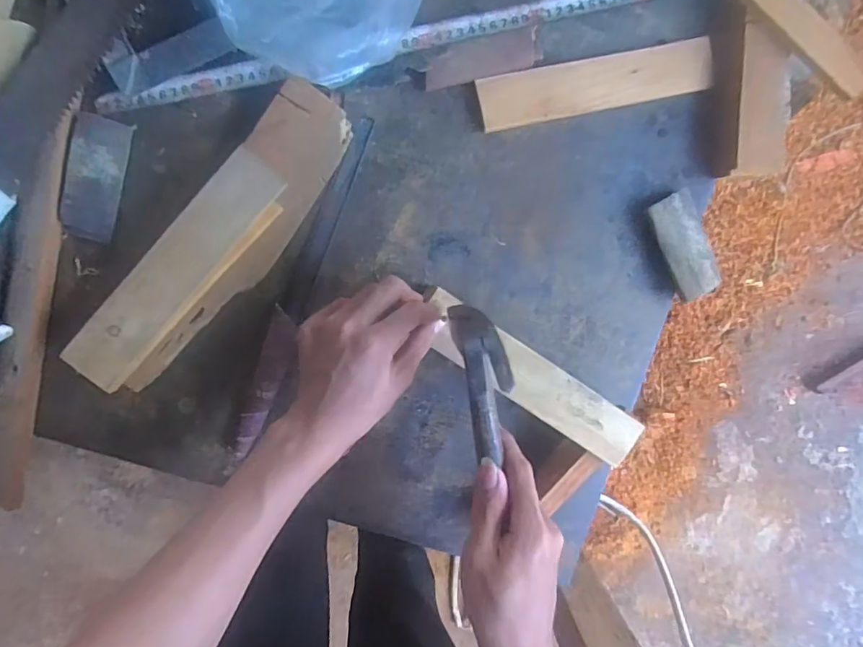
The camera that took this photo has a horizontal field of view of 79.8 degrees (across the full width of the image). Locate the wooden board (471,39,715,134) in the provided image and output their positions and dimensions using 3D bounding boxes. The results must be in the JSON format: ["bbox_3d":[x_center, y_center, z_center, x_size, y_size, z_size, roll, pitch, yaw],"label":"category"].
[{"bbox_3d":[0.155,-0.226,0.490,0.222,0.012,0.047,-13,97,-3],"label":"wooden board"}]

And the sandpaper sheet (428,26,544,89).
[{"bbox_3d":[0.046,-0.243,0.474,0.105,0.004,0.034,-11,116,2],"label":"sandpaper sheet"}]

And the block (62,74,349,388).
[{"bbox_3d":[-0.182,-0.070,0.453,0.083,0.055,0.309,37,92,-7],"label":"block"}]

